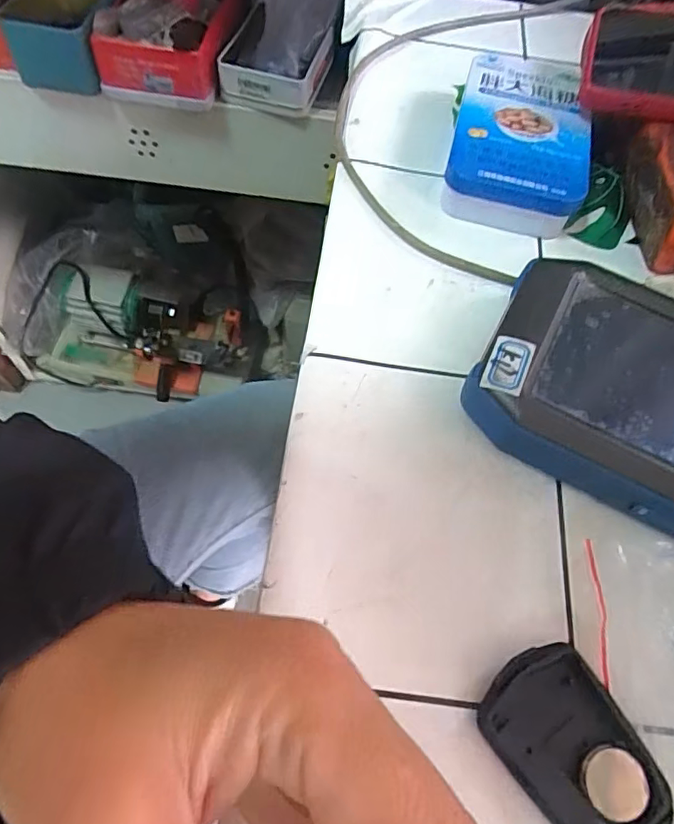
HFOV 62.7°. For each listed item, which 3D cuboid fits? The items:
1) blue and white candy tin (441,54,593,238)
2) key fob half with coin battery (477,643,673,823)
[{"bbox_3d":[0.093,-0.139,0.282,0.064,0.026,0.103,14,62,4],"label":"blue and white candy tin"},{"bbox_3d":[0.071,0.100,0.162,0.038,0.004,0.056,-32,68,-19],"label":"key fob half with coin battery"}]

